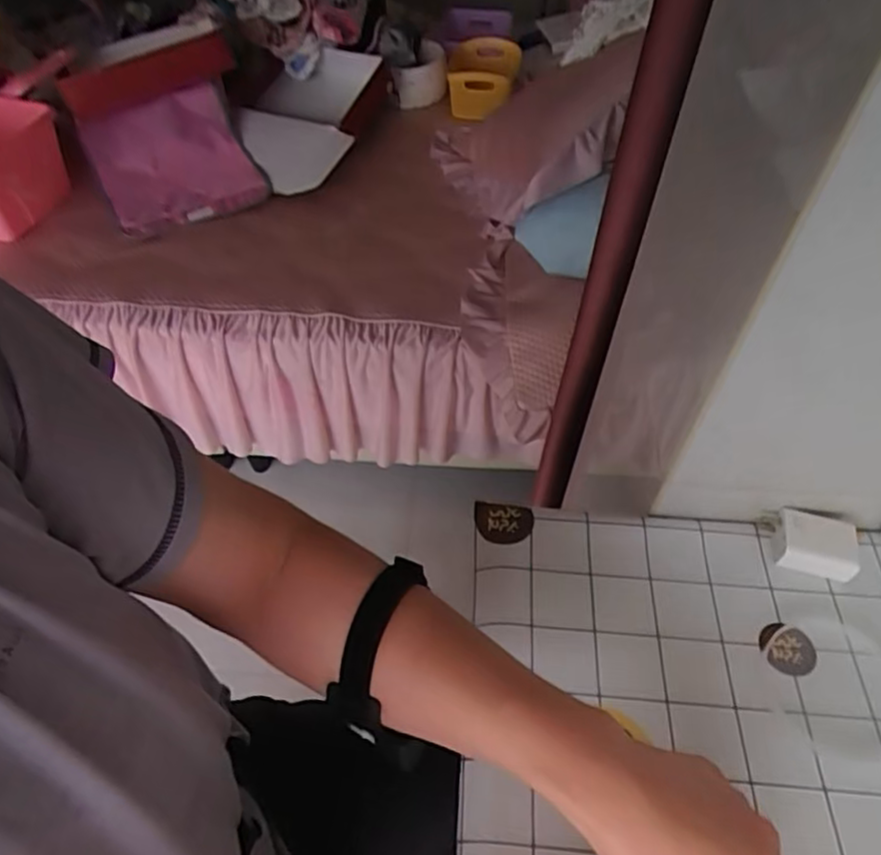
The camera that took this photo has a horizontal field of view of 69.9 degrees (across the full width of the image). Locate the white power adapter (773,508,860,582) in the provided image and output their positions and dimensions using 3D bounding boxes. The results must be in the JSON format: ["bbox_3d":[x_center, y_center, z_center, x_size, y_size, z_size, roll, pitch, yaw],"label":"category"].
[{"bbox_3d":[0.309,0.098,0.520,0.060,0.030,0.044,17,53,13],"label":"white power adapter"}]

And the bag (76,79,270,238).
[{"bbox_3d":[-0.527,-0.530,1.246,0.283,0.148,0.265,-22,52,-20],"label":"bag"}]

